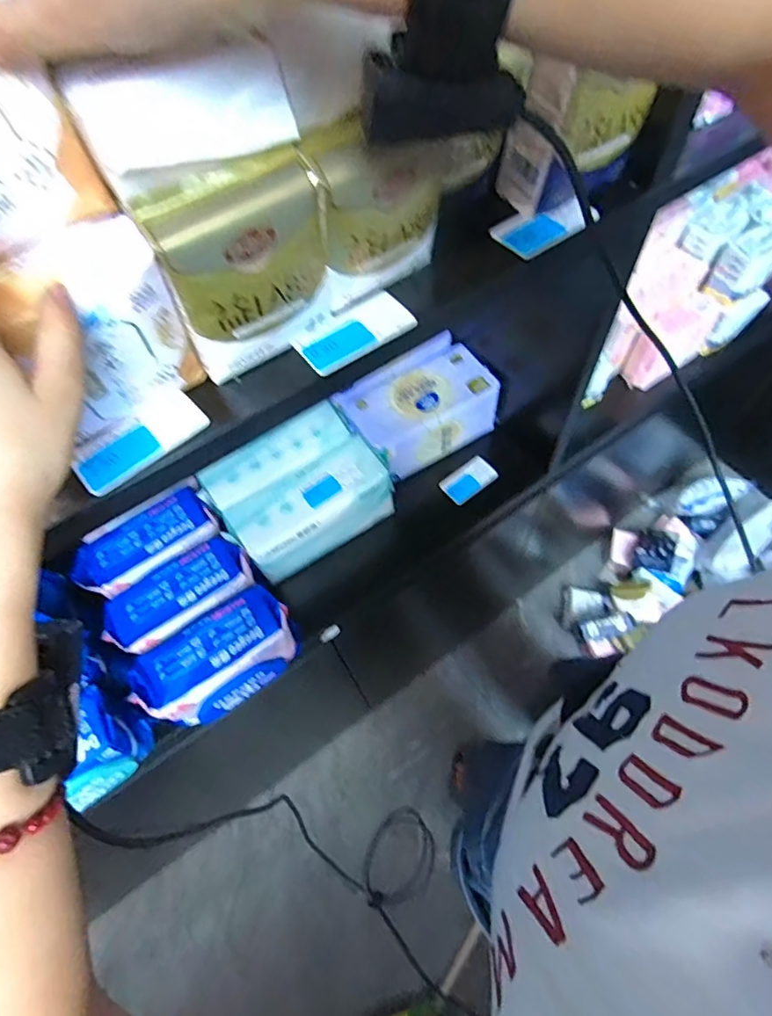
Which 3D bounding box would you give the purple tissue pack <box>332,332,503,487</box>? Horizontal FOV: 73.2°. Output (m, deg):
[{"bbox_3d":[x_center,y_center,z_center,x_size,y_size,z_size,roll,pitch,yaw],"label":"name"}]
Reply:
[{"bbox_3d":[0.052,-0.140,0.751,0.209,0.099,0.121,-33,66,-16],"label":"purple tissue pack"}]

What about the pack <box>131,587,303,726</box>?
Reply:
[{"bbox_3d":[-0.192,0.175,0.598,0.182,0.072,0.098,-33,66,-16],"label":"pack"}]

